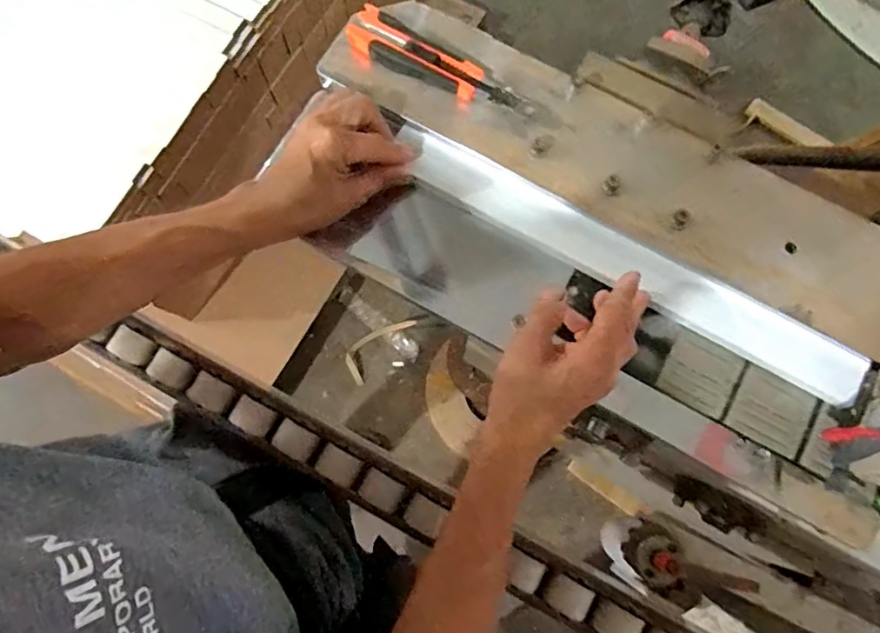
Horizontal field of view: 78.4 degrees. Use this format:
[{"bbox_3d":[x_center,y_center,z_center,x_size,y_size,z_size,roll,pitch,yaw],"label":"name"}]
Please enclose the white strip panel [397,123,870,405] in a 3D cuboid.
[{"bbox_3d":[0.150,-0.051,0.454,0.413,0.014,0.047,30,79,7],"label":"white strip panel"}]

